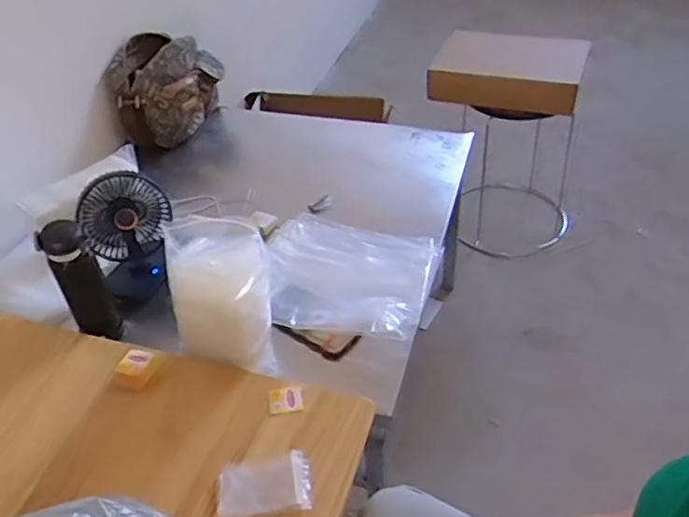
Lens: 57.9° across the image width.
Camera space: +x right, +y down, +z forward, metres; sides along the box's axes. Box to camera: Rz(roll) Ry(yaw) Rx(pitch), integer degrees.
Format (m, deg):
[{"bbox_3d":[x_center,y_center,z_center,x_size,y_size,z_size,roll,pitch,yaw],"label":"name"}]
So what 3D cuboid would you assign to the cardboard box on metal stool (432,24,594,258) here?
[{"bbox_3d":[0.447,-0.335,1.737,0.409,0.510,0.444,6,42,13],"label":"cardboard box on metal stool"}]

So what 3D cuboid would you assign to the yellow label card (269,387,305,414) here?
[{"bbox_3d":[-0.078,0.187,0.831,0.047,0.007,0.041,-5,41,1],"label":"yellow label card"}]

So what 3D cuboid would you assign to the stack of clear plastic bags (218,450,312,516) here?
[{"bbox_3d":[-0.096,0.272,0.747,0.107,0.017,0.069,-10,41,-5],"label":"stack of clear plastic bags"}]

